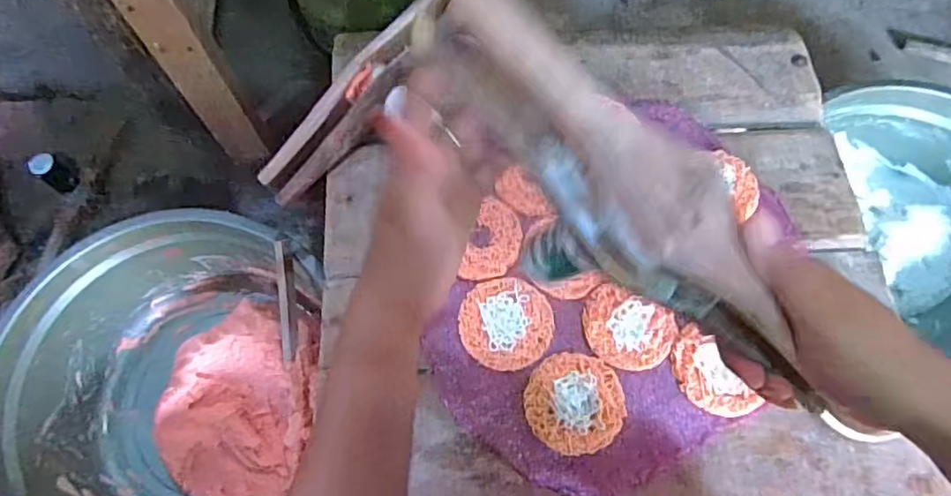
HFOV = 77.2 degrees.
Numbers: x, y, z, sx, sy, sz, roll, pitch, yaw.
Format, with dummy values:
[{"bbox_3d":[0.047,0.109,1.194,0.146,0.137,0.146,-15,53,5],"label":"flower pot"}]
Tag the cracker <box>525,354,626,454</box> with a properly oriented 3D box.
[{"bbox_3d":[0.083,0.127,0.491,0.080,0.009,0.078,0,66,0],"label":"cracker"}]

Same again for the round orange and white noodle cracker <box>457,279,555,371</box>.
[{"bbox_3d":[0.027,0.065,0.517,0.079,0.008,0.077,0,66,0],"label":"round orange and white noodle cracker"}]

